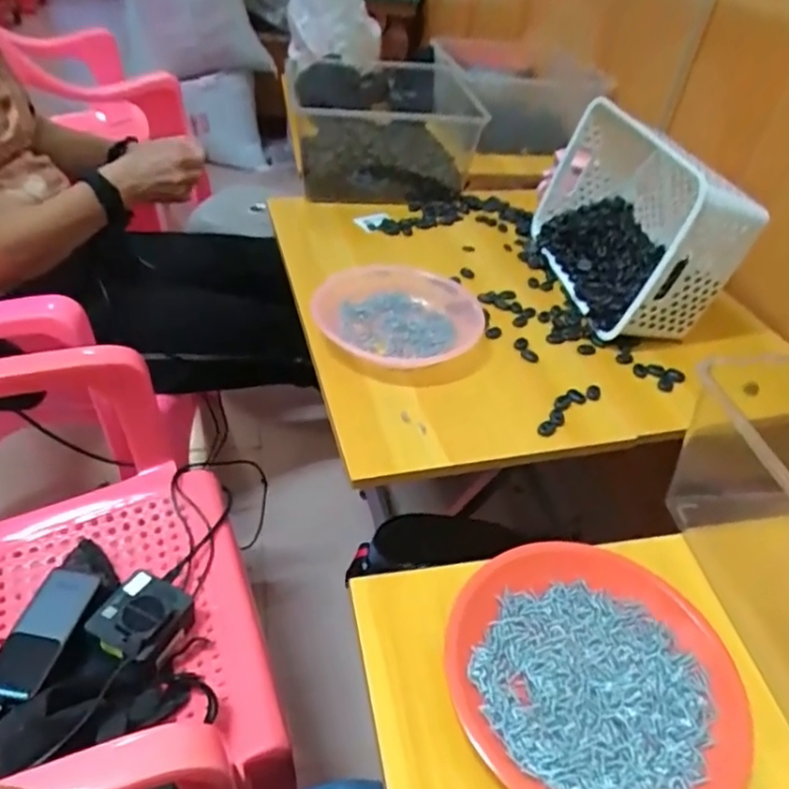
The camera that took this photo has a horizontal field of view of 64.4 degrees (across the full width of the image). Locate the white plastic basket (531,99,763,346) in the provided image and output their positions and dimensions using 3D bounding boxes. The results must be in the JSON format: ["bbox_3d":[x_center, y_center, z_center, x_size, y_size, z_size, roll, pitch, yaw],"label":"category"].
[{"bbox_3d":[0.304,-0.219,0.806,0.142,0.191,0.311,-2,41,-10],"label":"white plastic basket"}]

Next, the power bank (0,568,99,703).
[{"bbox_3d":[-0.334,0.223,0.593,0.049,0.019,0.122,12,41,6],"label":"power bank"}]

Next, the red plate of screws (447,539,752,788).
[{"bbox_3d":[0.138,0.189,0.431,0.188,0.017,0.196,4,41,-3],"label":"red plate of screws"}]

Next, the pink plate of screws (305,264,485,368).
[{"bbox_3d":[0.003,-0.101,0.737,0.186,0.038,0.178,4,41,-3],"label":"pink plate of screws"}]

